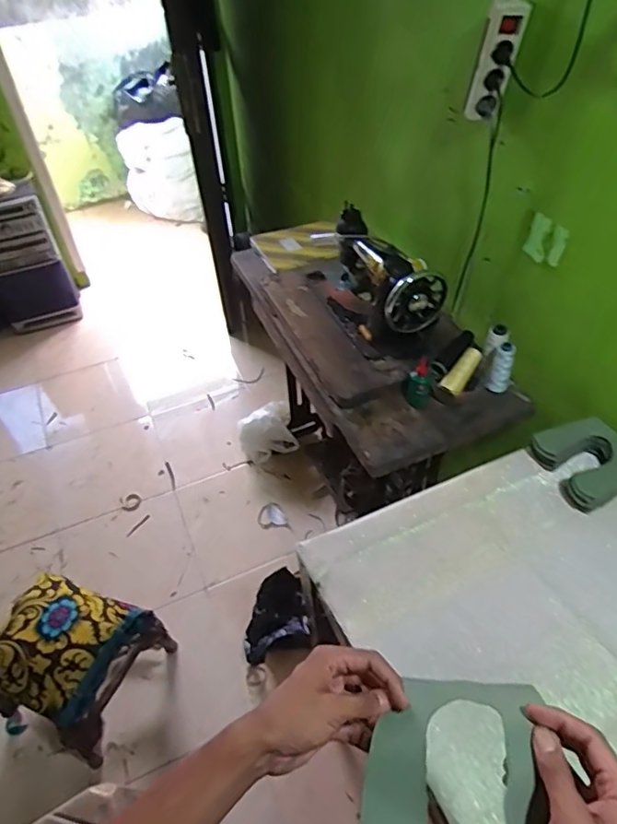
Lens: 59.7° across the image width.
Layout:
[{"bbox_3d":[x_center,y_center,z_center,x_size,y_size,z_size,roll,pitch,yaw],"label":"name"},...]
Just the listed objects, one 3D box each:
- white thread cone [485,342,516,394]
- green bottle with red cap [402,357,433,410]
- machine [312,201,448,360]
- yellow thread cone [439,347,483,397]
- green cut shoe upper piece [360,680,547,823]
[{"bbox_3d":[0.401,-0.092,1.113,0.046,0.113,0.041,11,28,13],"label":"white thread cone"},{"bbox_3d":[0.228,-0.057,1.110,0.060,0.085,0.061,7,48,10],"label":"green bottle with red cap"},{"bbox_3d":[0.147,-0.293,1.232,0.148,0.223,0.345,-22,50,-17],"label":"machine"},{"bbox_3d":[0.319,-0.084,1.111,0.043,0.044,0.118,32,82,28],"label":"yellow thread cone"},{"bbox_3d":[0.113,0.270,0.424,0.132,0.049,0.110,4,47,6],"label":"green cut shoe upper piece"}]

